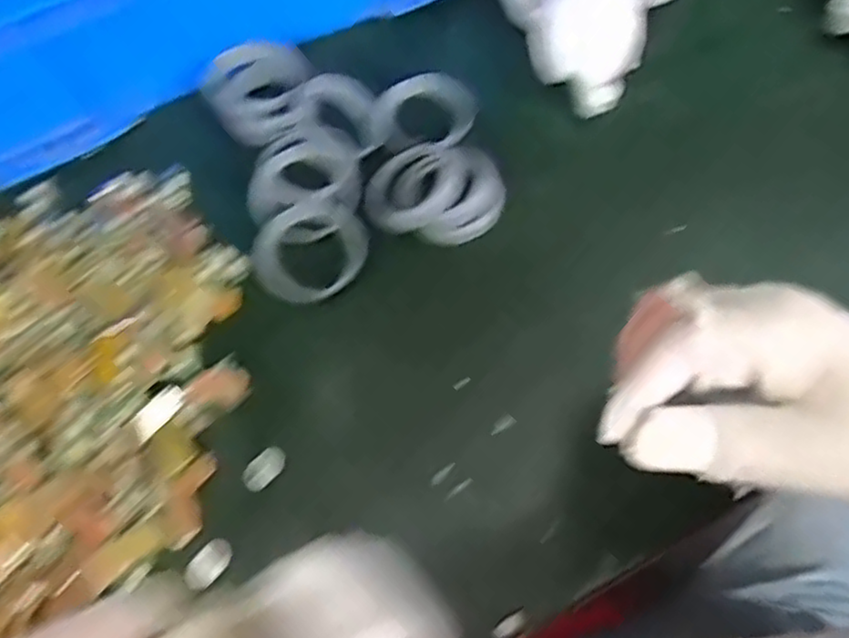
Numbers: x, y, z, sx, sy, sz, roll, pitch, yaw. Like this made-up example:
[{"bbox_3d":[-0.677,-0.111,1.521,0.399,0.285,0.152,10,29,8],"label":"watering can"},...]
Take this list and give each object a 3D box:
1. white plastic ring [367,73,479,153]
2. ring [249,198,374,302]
[{"bbox_3d":[-0.002,-0.137,0.452,0.062,0.017,0.063,-1,67,2],"label":"white plastic ring"},{"bbox_3d":[-0.071,-0.043,0.417,0.069,0.007,0.065,-1,67,2],"label":"ring"}]

